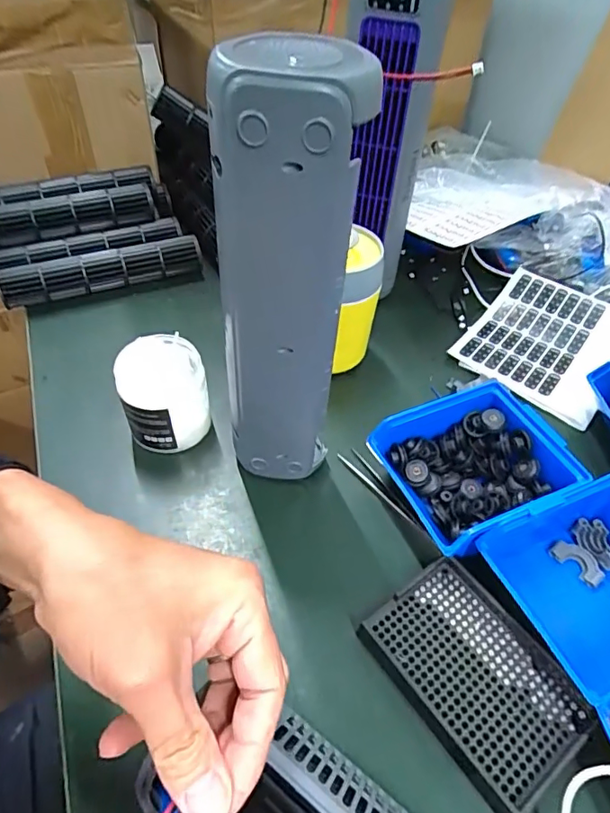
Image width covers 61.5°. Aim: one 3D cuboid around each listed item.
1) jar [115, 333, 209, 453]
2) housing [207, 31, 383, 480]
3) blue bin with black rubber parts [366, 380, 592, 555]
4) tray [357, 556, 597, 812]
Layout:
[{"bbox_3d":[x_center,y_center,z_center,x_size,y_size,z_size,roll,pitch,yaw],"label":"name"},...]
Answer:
[{"bbox_3d":[-0.124,-0.007,0.461,0.070,0.091,0.071,-8,50,-10],"label":"jar"},{"bbox_3d":[-0.012,-0.051,0.352,0.081,0.319,0.052,-14,51,-15],"label":"housing"},{"bbox_3d":[0.140,0.051,0.429,0.139,0.063,0.110,-19,53,-18],"label":"blue bin with black rubber parts"},{"bbox_3d":[0.113,0.178,0.343,0.091,0.014,0.133,-28,56,-25],"label":"tray"}]

